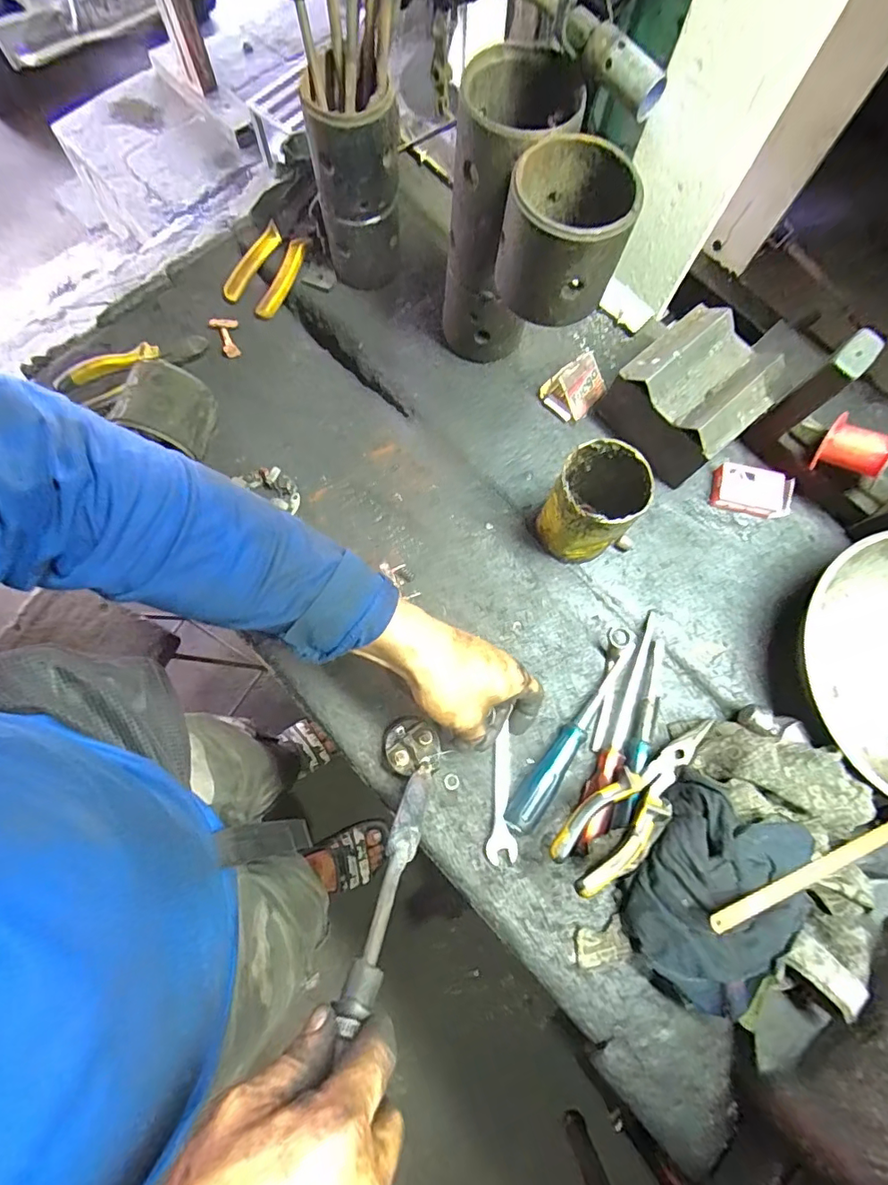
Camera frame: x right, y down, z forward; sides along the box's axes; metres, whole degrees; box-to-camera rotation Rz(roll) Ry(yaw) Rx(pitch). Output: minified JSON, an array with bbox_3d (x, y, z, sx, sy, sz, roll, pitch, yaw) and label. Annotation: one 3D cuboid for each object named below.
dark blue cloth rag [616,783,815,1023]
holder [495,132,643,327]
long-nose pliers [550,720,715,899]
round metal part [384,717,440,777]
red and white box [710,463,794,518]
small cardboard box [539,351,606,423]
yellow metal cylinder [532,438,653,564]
[{"bbox_3d":[0.216,0.246,0.410,0.113,0.065,0.156,28,76,5],"label":"dark blue cloth rag"},{"bbox_3d":[0.086,-0.264,0.373,0.088,0.076,0.094,11,75,0],"label":"holder"},{"bbox_3d":[0.167,0.174,0.424,0.181,0.018,0.060,-34,77,-23],"label":"long-nose pliers"},{"bbox_3d":[-0.029,0.137,0.456,0.046,0.033,0.046,1,75,-3],"label":"round metal part"},{"bbox_3d":[0.319,-0.105,0.525,0.074,0.023,0.042,15,75,1],"label":"red and white box"},{"bbox_3d":[0.140,-0.221,0.539,0.053,0.045,0.056,43,77,8],"label":"small cardboard box"},{"bbox_3d":[0.134,-0.077,0.468,0.073,0.116,0.074,1,75,-3],"label":"yellow metal cylinder"}]

